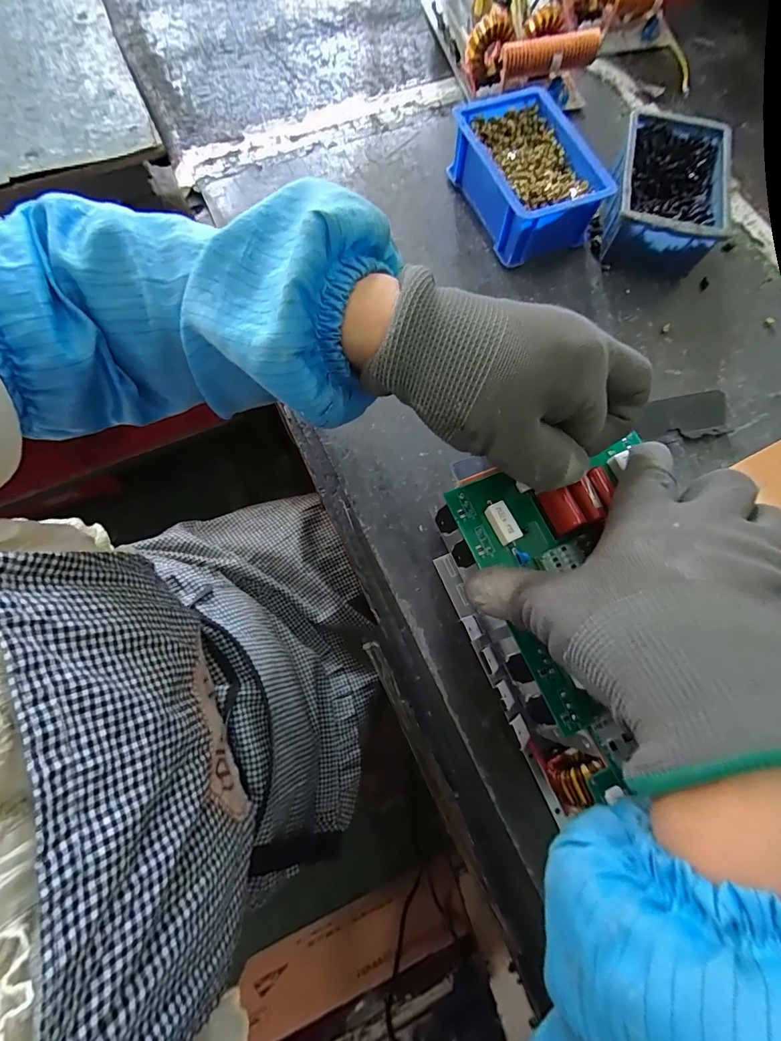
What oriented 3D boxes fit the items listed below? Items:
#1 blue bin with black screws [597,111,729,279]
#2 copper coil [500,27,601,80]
[{"bbox_3d":[0.262,-0.313,0.419,0.102,0.054,0.149,15,73,3],"label":"blue bin with black screws"},{"bbox_3d":[0.160,-0.475,0.440,0.099,0.030,0.022,-11,74,-5],"label":"copper coil"}]

